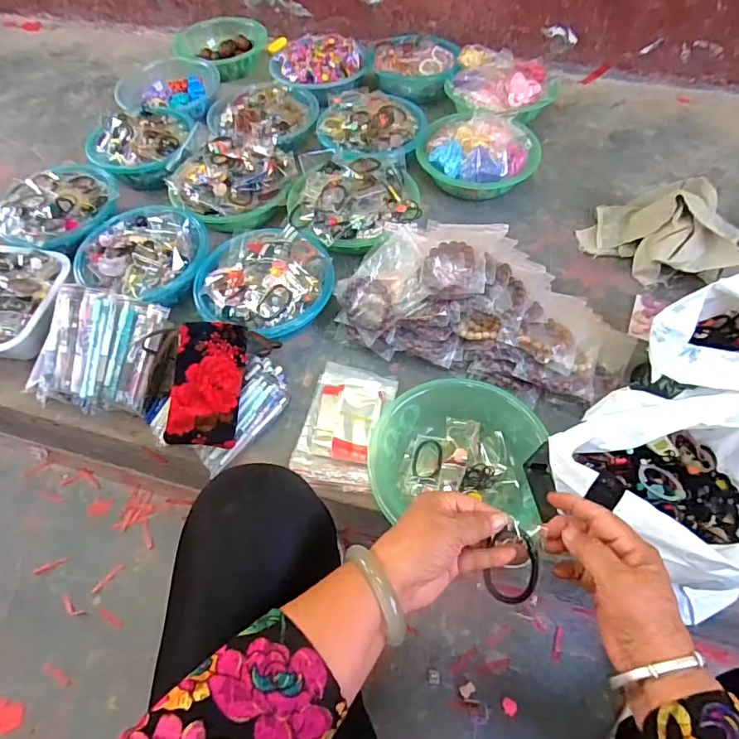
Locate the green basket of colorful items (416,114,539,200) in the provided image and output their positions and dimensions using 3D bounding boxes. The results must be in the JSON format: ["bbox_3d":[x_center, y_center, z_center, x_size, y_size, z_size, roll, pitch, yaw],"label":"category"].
[{"bbox_3d":[0.217,-0.429,0.988,0.224,0.103,0.212,-1,57,2],"label":"green basket of colorful items"}]

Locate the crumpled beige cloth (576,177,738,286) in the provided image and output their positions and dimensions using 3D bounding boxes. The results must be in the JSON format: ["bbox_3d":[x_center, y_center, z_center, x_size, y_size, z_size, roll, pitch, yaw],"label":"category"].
[{"bbox_3d":[0.525,-0.249,0.871,0.247,0.108,0.193,38,66,23],"label":"crumpled beige cloth"}]

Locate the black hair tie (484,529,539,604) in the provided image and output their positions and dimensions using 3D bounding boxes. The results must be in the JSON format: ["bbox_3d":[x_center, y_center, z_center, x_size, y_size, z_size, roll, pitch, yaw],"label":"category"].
[{"bbox_3d":[0.120,0.164,0.412,0.040,0.008,0.058,14,83,8],"label":"black hair tie"}]

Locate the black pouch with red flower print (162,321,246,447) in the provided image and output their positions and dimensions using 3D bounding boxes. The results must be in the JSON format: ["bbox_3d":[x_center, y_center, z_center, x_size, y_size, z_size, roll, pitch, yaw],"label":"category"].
[{"bbox_3d":[-0.226,0.019,0.692,0.092,0.015,0.173,6,73,-14],"label":"black pouch with red flower print"}]

